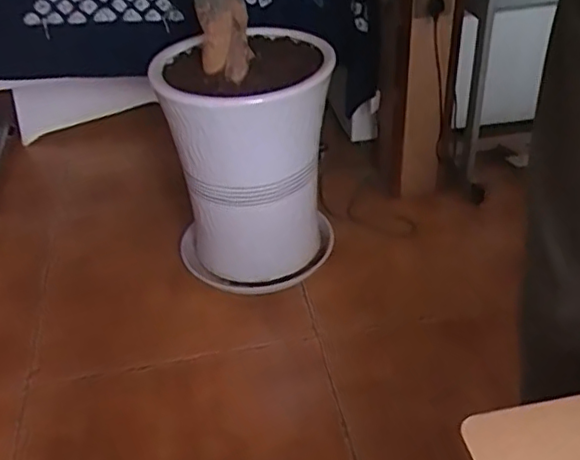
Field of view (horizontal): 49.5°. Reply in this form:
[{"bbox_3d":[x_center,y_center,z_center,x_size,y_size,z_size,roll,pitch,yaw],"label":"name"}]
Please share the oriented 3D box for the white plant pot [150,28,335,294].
[{"bbox_3d":[-0.092,-0.149,1.509,0.368,0.530,0.364,-6,38,-2],"label":"white plant pot"}]

